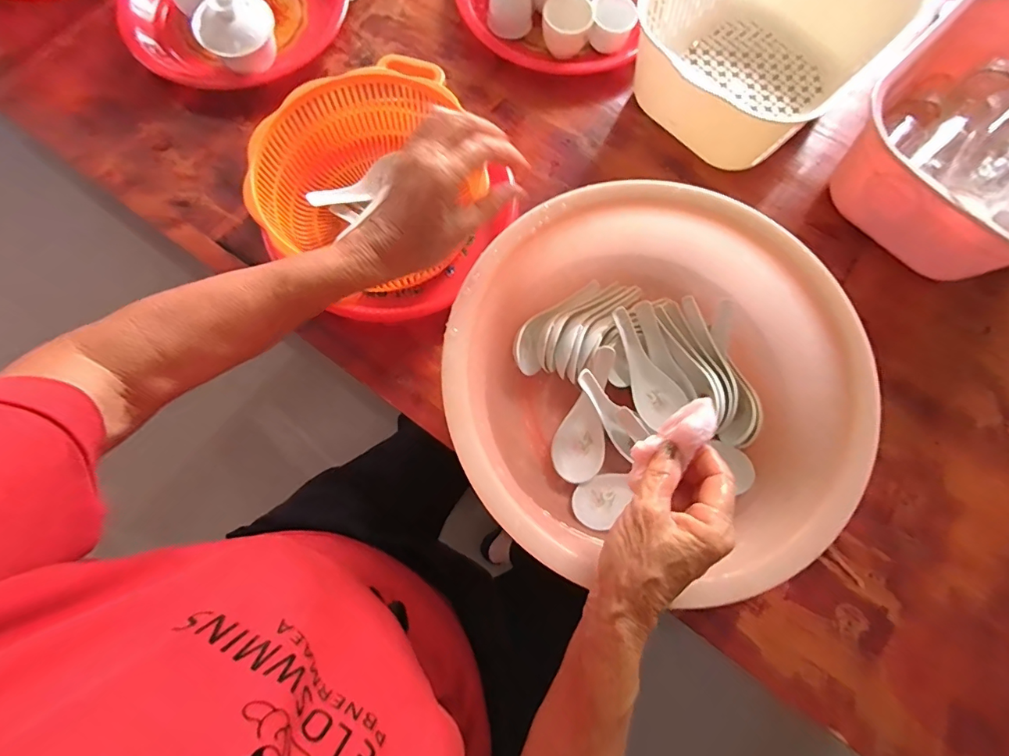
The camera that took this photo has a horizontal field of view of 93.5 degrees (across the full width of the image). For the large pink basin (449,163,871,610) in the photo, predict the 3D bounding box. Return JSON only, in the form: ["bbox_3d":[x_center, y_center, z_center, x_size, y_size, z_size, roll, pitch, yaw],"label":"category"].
[{"bbox_3d":[0.120,0.001,0.412,0.315,0.106,0.282,38,77,8],"label":"large pink basin"}]

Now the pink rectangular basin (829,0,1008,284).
[{"bbox_3d":[0.490,-0.235,0.472,0.208,0.126,0.272,41,77,9],"label":"pink rectangular basin"}]

